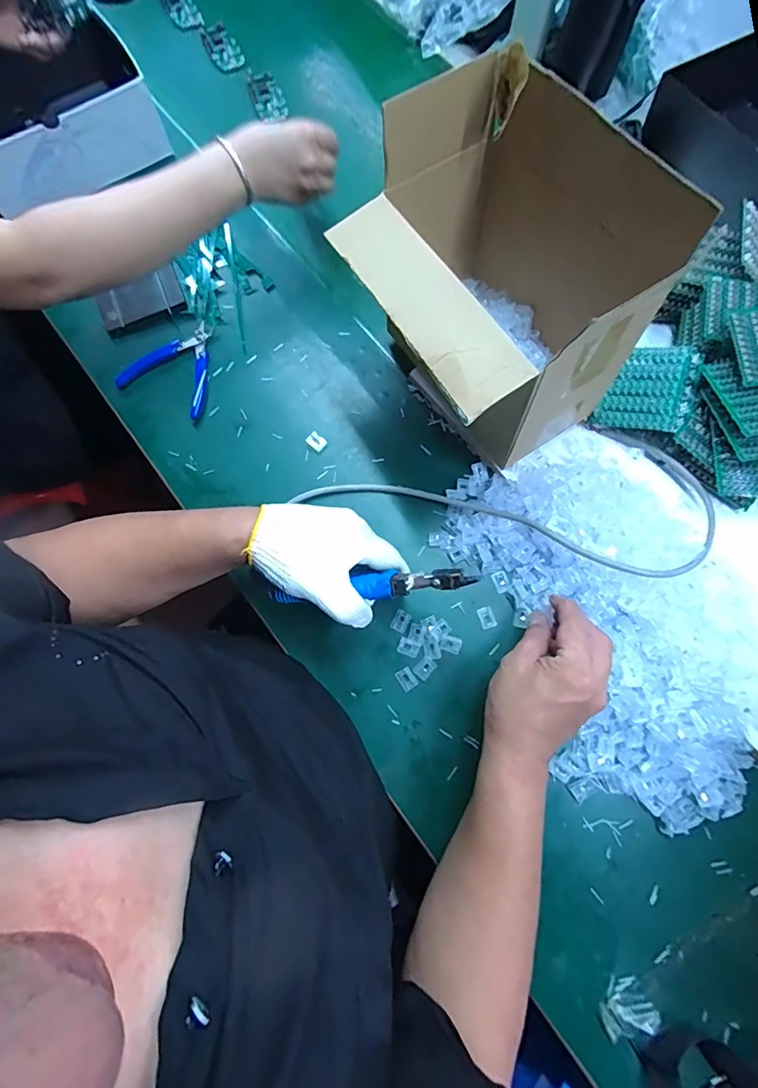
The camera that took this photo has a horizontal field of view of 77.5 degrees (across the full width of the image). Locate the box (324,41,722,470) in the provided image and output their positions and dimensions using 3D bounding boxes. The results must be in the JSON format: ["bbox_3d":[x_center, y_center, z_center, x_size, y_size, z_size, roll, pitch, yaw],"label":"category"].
[{"bbox_3d":[0.098,-0.226,0.449,0.211,0.215,0.249,-30,77,-7],"label":"box"}]

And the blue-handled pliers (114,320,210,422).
[{"bbox_3d":[-0.232,-0.212,0.551,0.109,0.019,0.109,24,77,7],"label":"blue-handled pliers"}]

